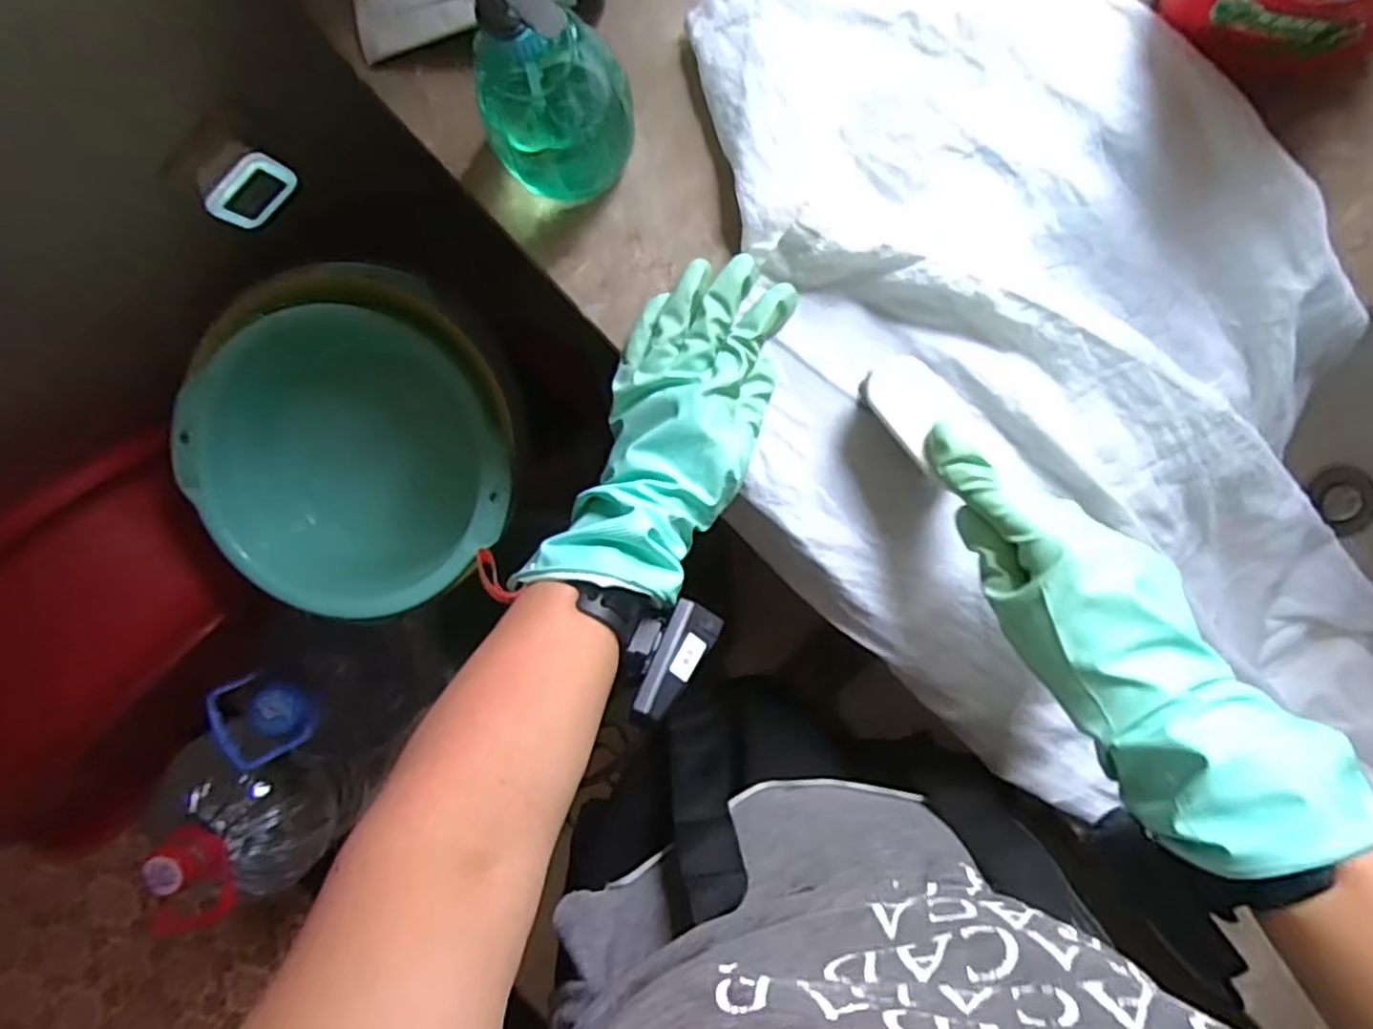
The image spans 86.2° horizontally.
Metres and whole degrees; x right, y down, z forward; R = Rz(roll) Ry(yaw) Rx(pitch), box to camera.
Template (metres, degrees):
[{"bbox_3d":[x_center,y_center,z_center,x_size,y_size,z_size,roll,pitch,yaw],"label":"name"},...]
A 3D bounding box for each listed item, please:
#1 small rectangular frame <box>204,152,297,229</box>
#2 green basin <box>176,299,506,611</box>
[{"bbox_3d":[-0.370,-0.275,0.625,0.019,0.050,0.066,45,96,3],"label":"small rectangular frame"},{"bbox_3d":[-0.334,-0.055,0.729,0.296,0.087,0.305,0,92,6],"label":"green basin"}]

